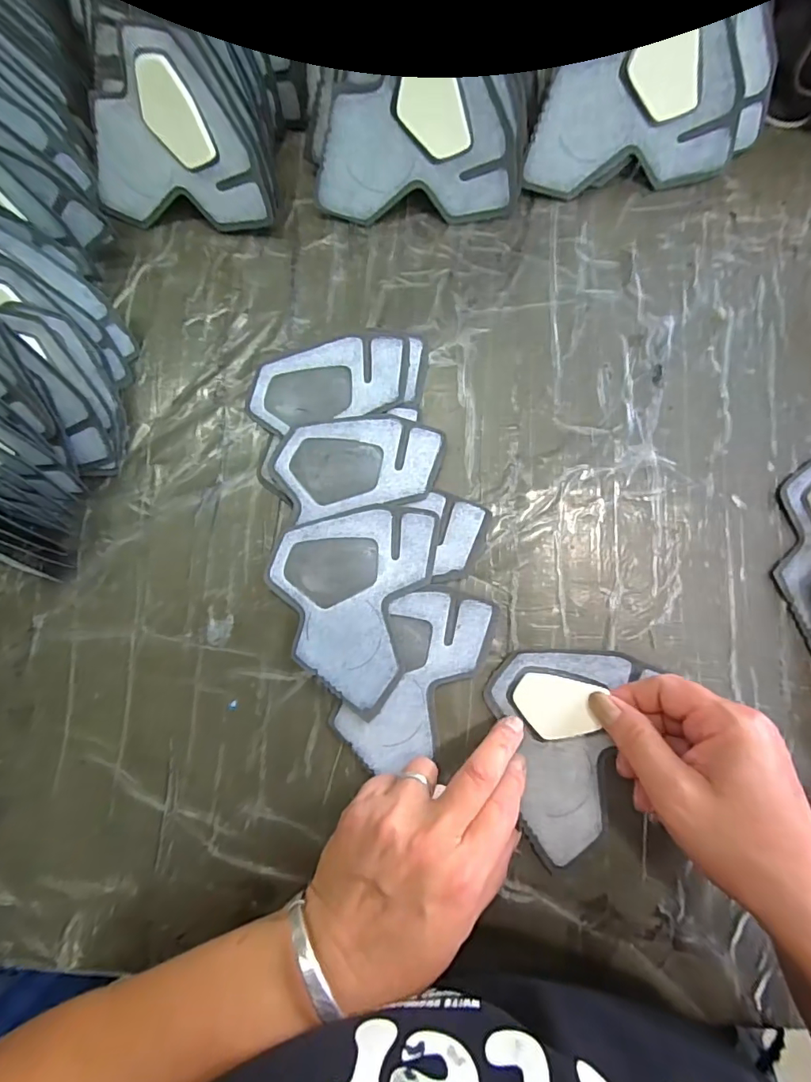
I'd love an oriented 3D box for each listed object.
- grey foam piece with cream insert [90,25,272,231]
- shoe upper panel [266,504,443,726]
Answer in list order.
[{"bbox_3d":[-0.148,-0.255,0.309,0.119,0.095,0.015,13,51,9],"label":"grey foam piece with cream insert"},{"bbox_3d":[-0.039,0.035,0.306,0.094,0.009,0.125,15,85,5],"label":"shoe upper panel"}]

